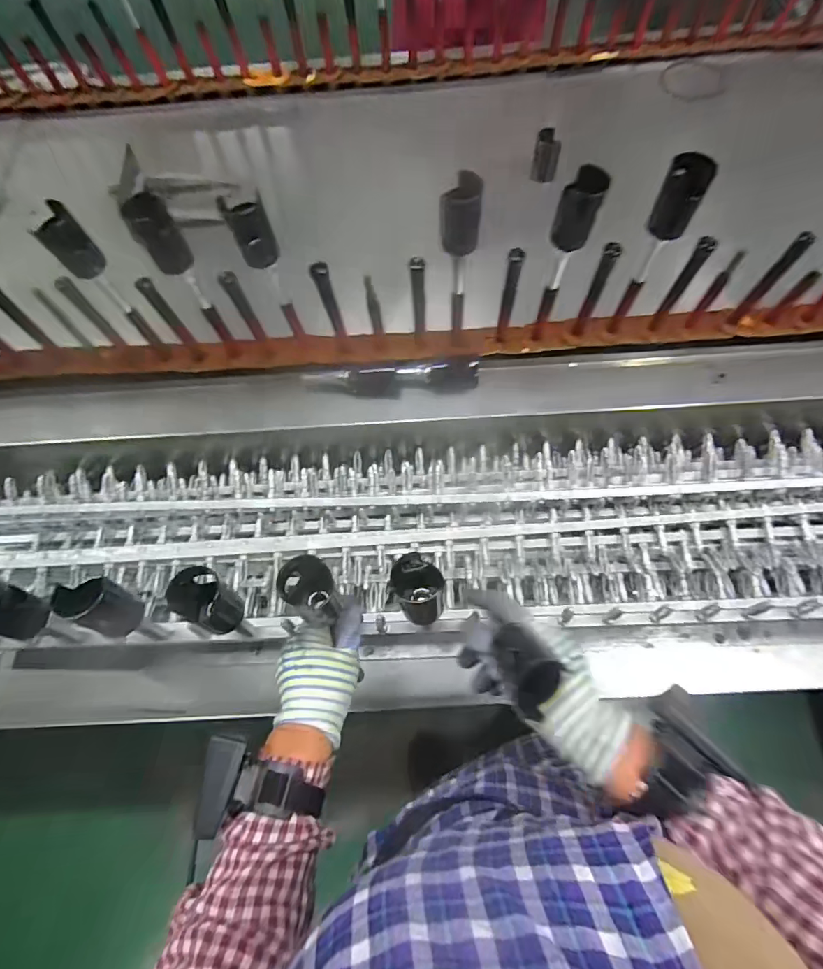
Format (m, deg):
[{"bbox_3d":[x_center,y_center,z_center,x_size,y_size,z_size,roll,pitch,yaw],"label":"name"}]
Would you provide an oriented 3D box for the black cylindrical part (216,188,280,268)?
[{"bbox_3d":[-0.168,-0.266,0.497,0.038,0.069,0.038,-29,72,-9],"label":"black cylindrical part"}]

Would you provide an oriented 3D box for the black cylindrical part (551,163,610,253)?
[{"bbox_3d":[0.169,-0.277,0.479,0.039,0.065,0.041,0,70,1],"label":"black cylindrical part"}]

